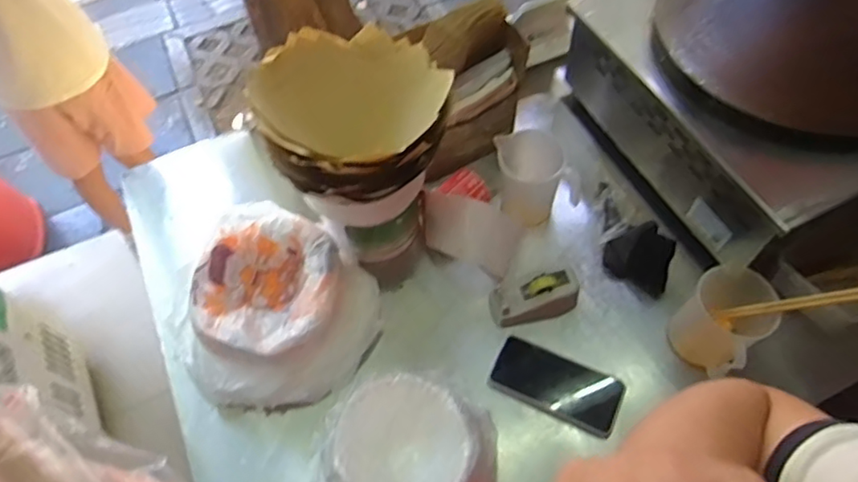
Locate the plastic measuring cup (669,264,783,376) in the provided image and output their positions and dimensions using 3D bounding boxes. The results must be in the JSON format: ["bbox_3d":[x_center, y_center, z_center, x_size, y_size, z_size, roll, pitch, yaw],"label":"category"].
[{"bbox_3d":[0.379,0.106,0.758,0.119,0.101,0.100,-40,65,-18],"label":"plastic measuring cup"}]

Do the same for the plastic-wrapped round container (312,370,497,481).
[{"bbox_3d":[-0.019,0.266,0.692,0.196,0.134,0.191,-2,60,3],"label":"plastic-wrapped round container"}]

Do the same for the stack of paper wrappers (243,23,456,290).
[{"bbox_3d":[-0.084,-0.114,0.778,0.210,0.275,0.216,26,65,18],"label":"stack of paper wrappers"}]

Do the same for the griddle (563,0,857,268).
[{"bbox_3d":[0.556,-0.251,0.909,0.520,0.253,0.436,-25,61,-10],"label":"griddle"}]

